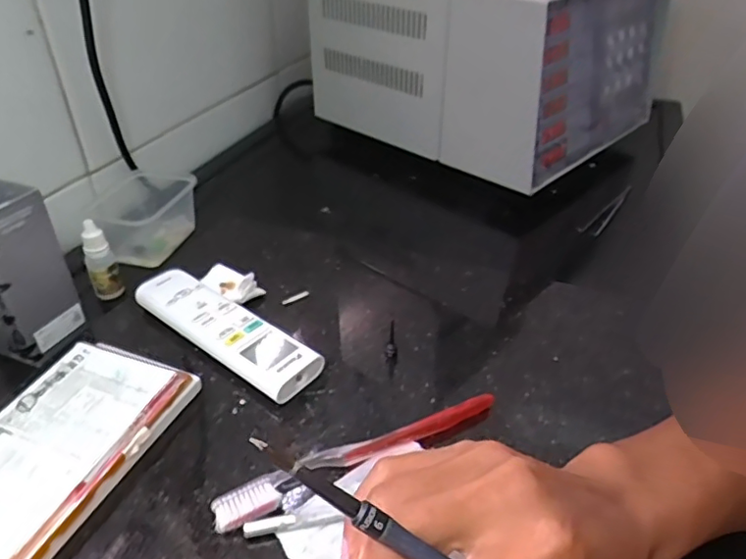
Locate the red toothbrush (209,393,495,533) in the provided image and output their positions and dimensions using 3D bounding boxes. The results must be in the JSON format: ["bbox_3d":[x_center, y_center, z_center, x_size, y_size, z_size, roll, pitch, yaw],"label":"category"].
[{"bbox_3d":[-0.007,0.107,0.353,0.187,0.011,0.025,-18,39,-22],"label":"red toothbrush"}]

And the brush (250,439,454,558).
[{"bbox_3d":[0.031,0.100,0.185,0.165,0.005,0.006,36,39,-6],"label":"brush"}]

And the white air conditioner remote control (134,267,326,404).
[{"bbox_3d":[-0.117,0.039,0.440,0.173,0.023,0.045,25,43,31],"label":"white air conditioner remote control"}]

